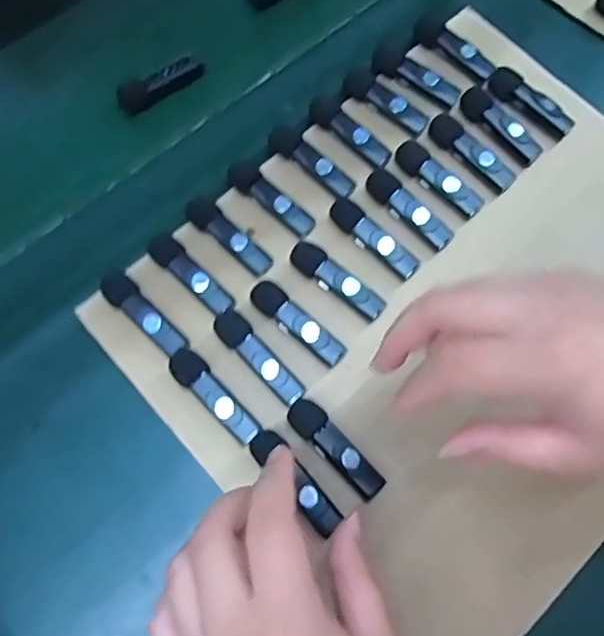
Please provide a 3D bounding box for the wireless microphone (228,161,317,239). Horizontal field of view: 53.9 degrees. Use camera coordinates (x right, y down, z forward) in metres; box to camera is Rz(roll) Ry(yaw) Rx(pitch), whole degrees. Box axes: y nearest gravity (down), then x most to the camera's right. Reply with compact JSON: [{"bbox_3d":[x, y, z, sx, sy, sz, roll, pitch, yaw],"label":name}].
[{"bbox_3d":[-0.020,-0.076,0.373,0.064,0.013,0.016,40,75,15],"label":"wireless microphone"}]

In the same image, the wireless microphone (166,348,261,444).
[{"bbox_3d":[-0.050,0.043,0.333,0.018,0.011,0.066,-41,73,-13],"label":"wireless microphone"}]

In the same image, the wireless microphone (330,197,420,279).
[{"bbox_3d":[0.044,-0.050,0.367,0.066,0.011,0.015,42,76,16],"label":"wireless microphone"}]

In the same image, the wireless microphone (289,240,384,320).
[{"bbox_3d":[0.021,-0.023,0.357,0.062,0.011,0.017,37,74,14],"label":"wireless microphone"}]

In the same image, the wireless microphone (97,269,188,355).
[{"bbox_3d":[-0.094,-0.003,0.347,0.017,0.011,0.061,-42,73,-13],"label":"wireless microphone"}]

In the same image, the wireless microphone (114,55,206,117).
[{"bbox_3d":[-0.099,-0.165,0.418,0.065,0.014,0.016,-30,71,-9],"label":"wireless microphone"}]

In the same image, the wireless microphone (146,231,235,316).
[{"bbox_3d":[-0.067,-0.027,0.354,0.017,0.010,0.061,-43,74,-13],"label":"wireless microphone"}]

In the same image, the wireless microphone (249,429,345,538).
[{"bbox_3d":[-0.003,0.088,0.320,0.018,0.013,0.064,-40,75,-13],"label":"wireless microphone"}]

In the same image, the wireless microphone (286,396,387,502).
[{"bbox_3d":[0.018,0.071,0.325,0.018,0.011,0.064,-41,73,-13],"label":"wireless microphone"}]

